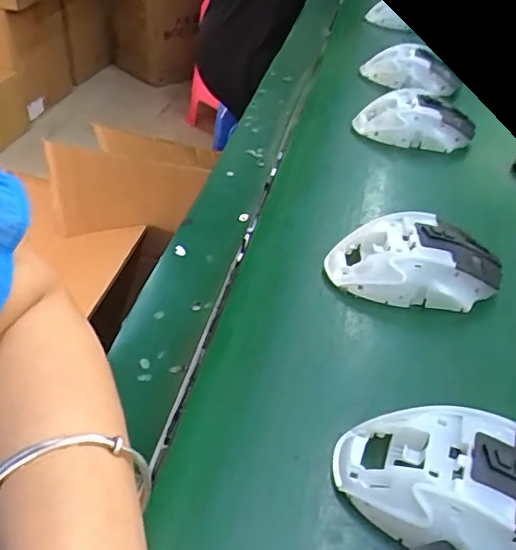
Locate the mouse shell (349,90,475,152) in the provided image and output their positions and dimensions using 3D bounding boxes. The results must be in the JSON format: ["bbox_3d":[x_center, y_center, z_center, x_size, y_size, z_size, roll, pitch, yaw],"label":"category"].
[{"bbox_3d":[0.159,-0.157,0.568,0.117,0.041,0.070,17,42,13],"label":"mouse shell"}]

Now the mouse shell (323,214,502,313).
[{"bbox_3d":[0.106,-0.010,0.382,0.116,0.039,0.061,4,41,-1],"label":"mouse shell"}]

